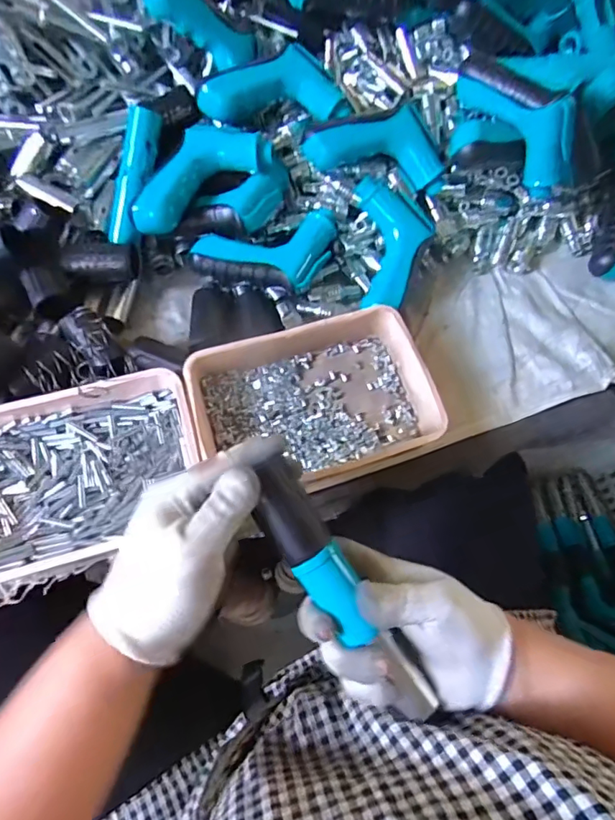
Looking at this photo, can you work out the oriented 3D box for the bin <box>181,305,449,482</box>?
[{"bbox_3d":[0.003,-0.007,0.440,0.200,0.042,0.140,-14,69,-9],"label":"bin"}]

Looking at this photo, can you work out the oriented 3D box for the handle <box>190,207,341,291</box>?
[{"bbox_3d":[-0.037,-0.141,0.477,0.140,0.040,0.071,-13,69,-8],"label":"handle"}]

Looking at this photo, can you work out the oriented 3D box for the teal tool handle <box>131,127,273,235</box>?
[{"bbox_3d":[-0.103,-0.215,0.457,0.134,0.028,0.058,-37,74,-3],"label":"teal tool handle"}]

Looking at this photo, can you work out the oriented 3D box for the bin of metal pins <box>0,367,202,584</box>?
[{"bbox_3d":[-0.188,0.050,0.403,0.198,0.036,0.139,-14,69,-9],"label":"bin of metal pins"}]

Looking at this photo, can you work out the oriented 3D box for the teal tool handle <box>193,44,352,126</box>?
[{"bbox_3d":[-0.033,-0.309,0.476,0.136,0.032,0.058,-4,68,-5],"label":"teal tool handle"}]

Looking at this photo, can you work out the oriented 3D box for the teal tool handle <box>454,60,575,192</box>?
[{"bbox_3d":[0.207,-0.276,0.471,0.147,0.067,0.033,45,72,-4],"label":"teal tool handle"}]

